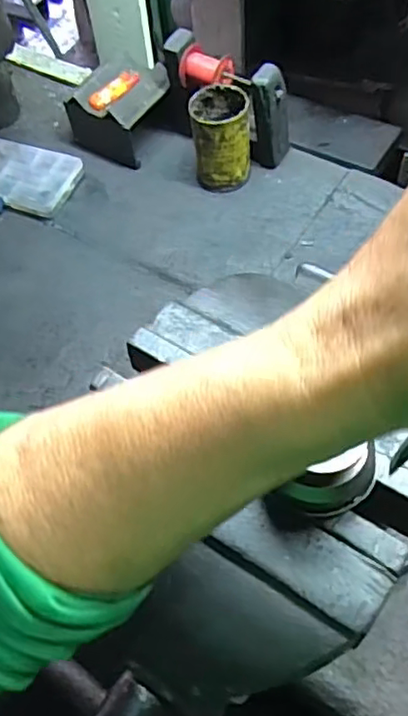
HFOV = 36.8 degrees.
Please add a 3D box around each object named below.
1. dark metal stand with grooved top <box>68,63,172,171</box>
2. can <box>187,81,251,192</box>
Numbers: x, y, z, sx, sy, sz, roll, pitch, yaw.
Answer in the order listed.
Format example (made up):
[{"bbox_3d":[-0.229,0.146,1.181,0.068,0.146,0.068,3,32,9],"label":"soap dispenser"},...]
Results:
[{"bbox_3d":[-0.120,-0.357,0.886,0.121,0.094,0.118,28,62,21],"label":"dark metal stand with grooved top"},{"bbox_3d":[0.024,-0.289,0.815,0.074,0.116,0.075,-2,56,3],"label":"can"}]

